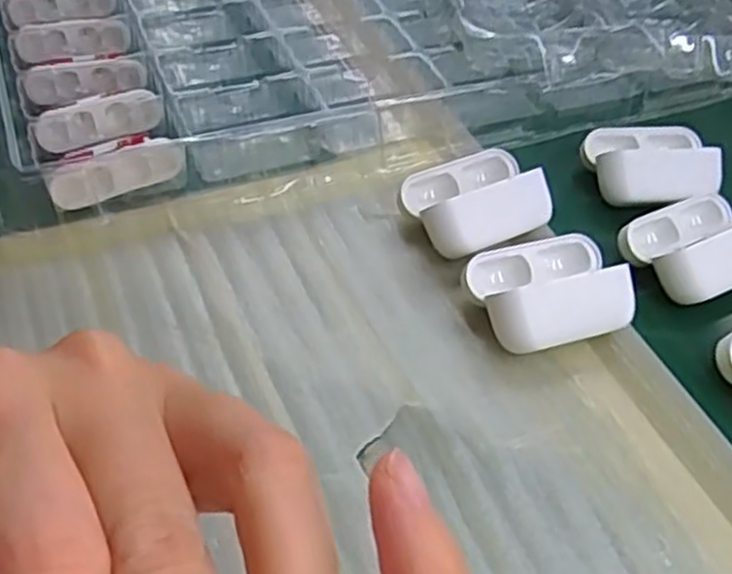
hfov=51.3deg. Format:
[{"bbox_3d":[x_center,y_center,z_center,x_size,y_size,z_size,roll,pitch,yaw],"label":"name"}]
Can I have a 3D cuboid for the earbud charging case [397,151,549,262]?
[{"bbox_3d":[0.054,-0.041,0.365,0.064,0.030,0.052,-20,53,-21],"label":"earbud charging case"}]

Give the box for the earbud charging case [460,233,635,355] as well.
[{"bbox_3d":[0.079,0.001,0.328,0.064,0.029,0.051,-9,50,-13],"label":"earbud charging case"}]

